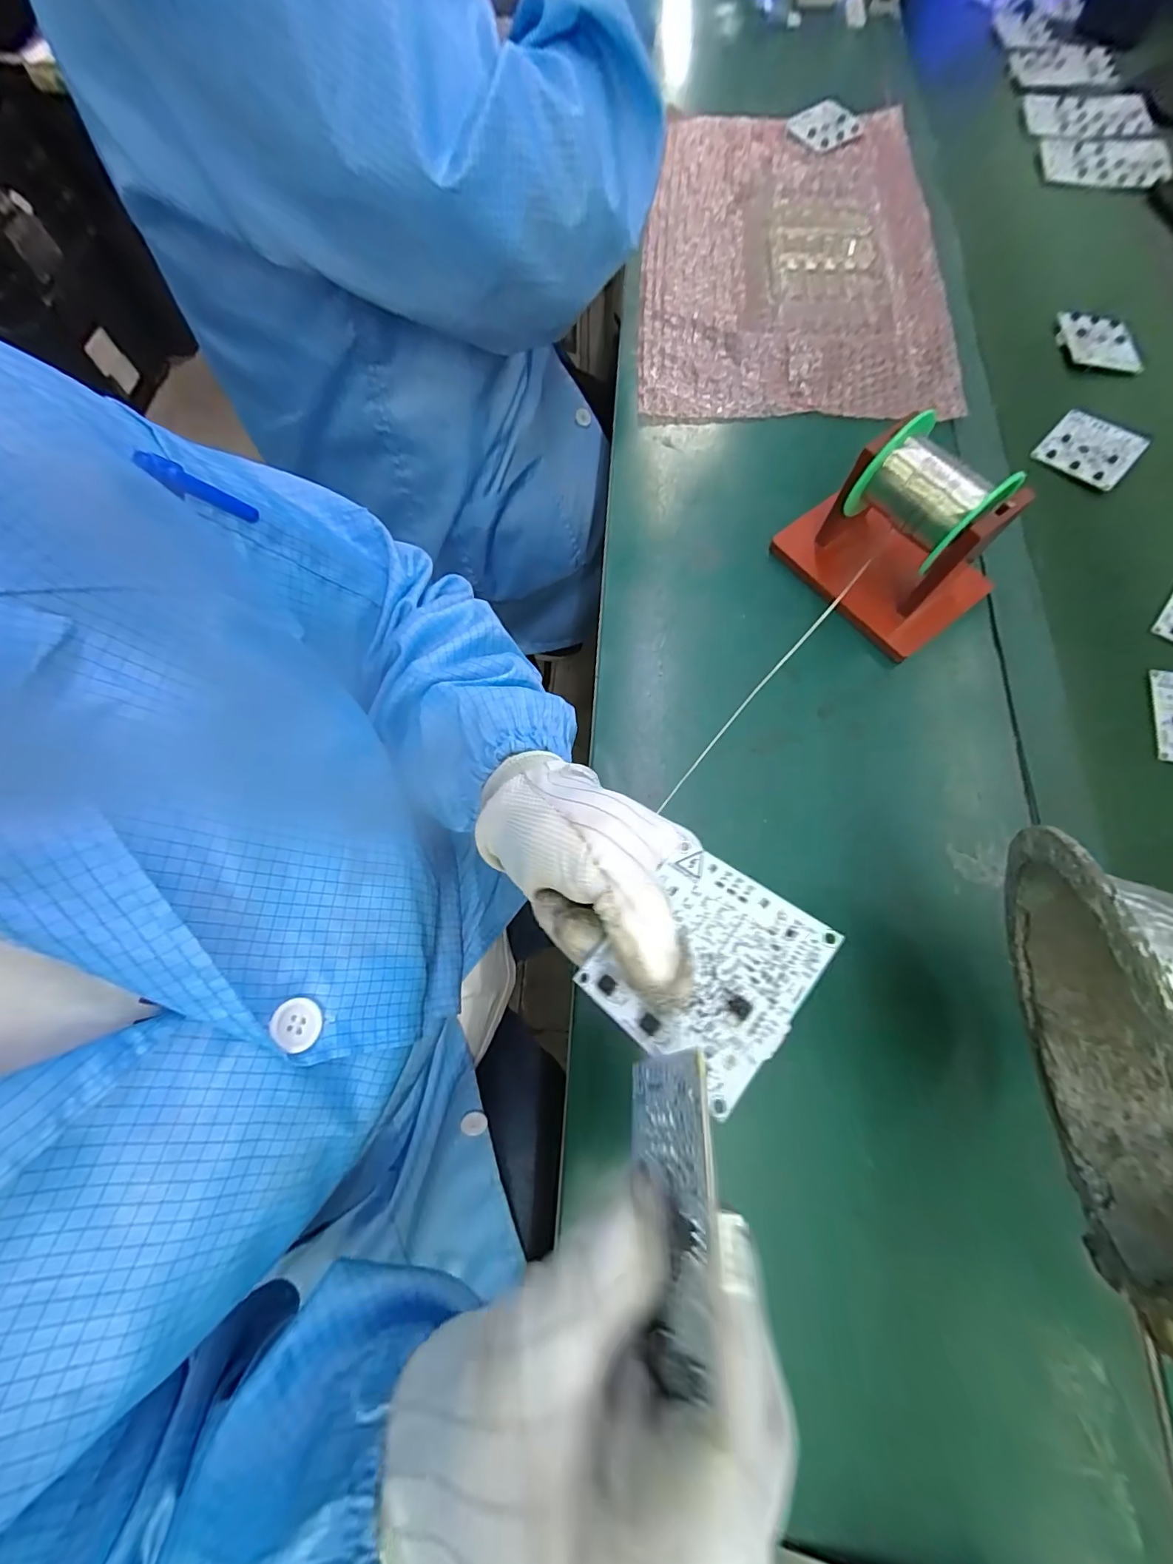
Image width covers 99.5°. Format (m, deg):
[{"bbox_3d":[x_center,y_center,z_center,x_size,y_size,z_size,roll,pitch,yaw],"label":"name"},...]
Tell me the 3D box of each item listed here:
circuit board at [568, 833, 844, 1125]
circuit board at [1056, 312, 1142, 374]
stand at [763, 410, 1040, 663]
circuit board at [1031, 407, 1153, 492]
[{"bbox_3d":[0.042,0.064,0.177,0.064,0.004,0.069,32,76,35],"label":"circuit board"},{"bbox_3d":[0.483,-0.414,0.467,0.069,0.009,0.063,7,75,0],"label":"circuit board"},{"bbox_3d":[0.221,-0.176,0.345,0.089,0.096,0.139,-41,80,-12],"label":"stand"},{"bbox_3d":[0.433,-0.287,0.427,0.068,0.004,0.067,41,83,14],"label":"circuit board"}]

